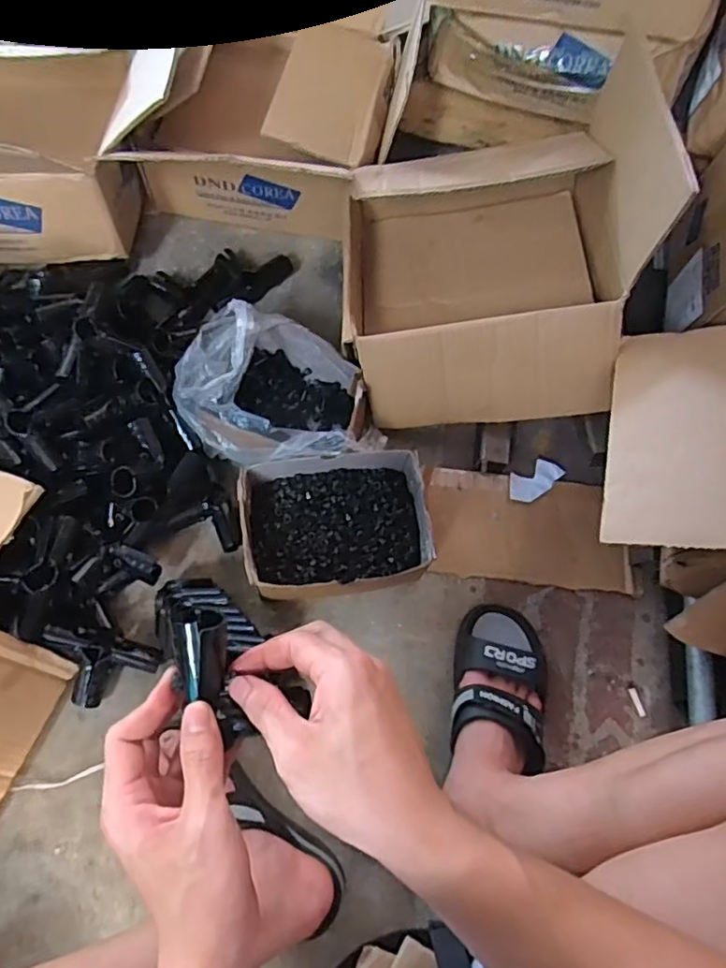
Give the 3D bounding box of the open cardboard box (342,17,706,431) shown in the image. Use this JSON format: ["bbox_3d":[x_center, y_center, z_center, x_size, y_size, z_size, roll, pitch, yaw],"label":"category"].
[{"bbox_3d":[0.148,-0.298,0.721,0.322,0.268,0.364,4,69,-3],"label":"open cardboard box"}]

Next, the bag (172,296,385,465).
[{"bbox_3d":[-0.094,-0.106,0.750,0.239,0.140,0.197,15,69,2],"label":"bag"}]

